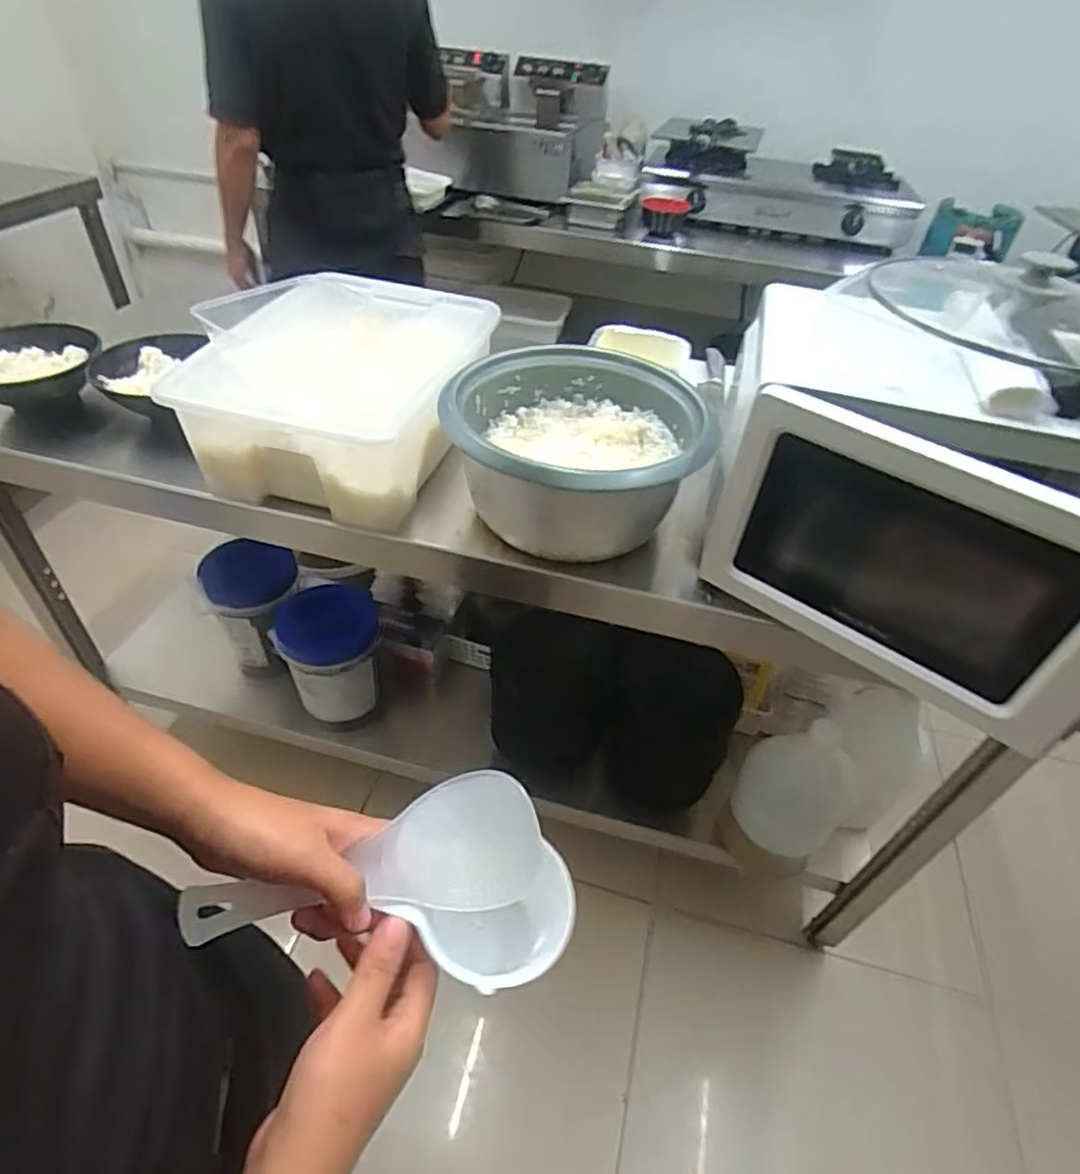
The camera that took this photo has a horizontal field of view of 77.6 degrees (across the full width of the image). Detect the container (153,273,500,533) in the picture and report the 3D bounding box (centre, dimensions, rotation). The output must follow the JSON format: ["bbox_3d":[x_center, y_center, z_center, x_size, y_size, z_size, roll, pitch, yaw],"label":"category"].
[{"bbox_3d":[-0.226,-0.255,0.852,0.291,0.161,0.379,16,44,11],"label":"container"}]

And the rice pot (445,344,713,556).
[{"bbox_3d":[0.043,-0.152,0.774,0.274,0.138,0.273,3,43,-3],"label":"rice pot"}]

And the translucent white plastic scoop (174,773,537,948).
[{"bbox_3d":[-0.094,0.143,0.361,0.187,0.012,0.068,-4,76,-5],"label":"translucent white plastic scoop"}]

